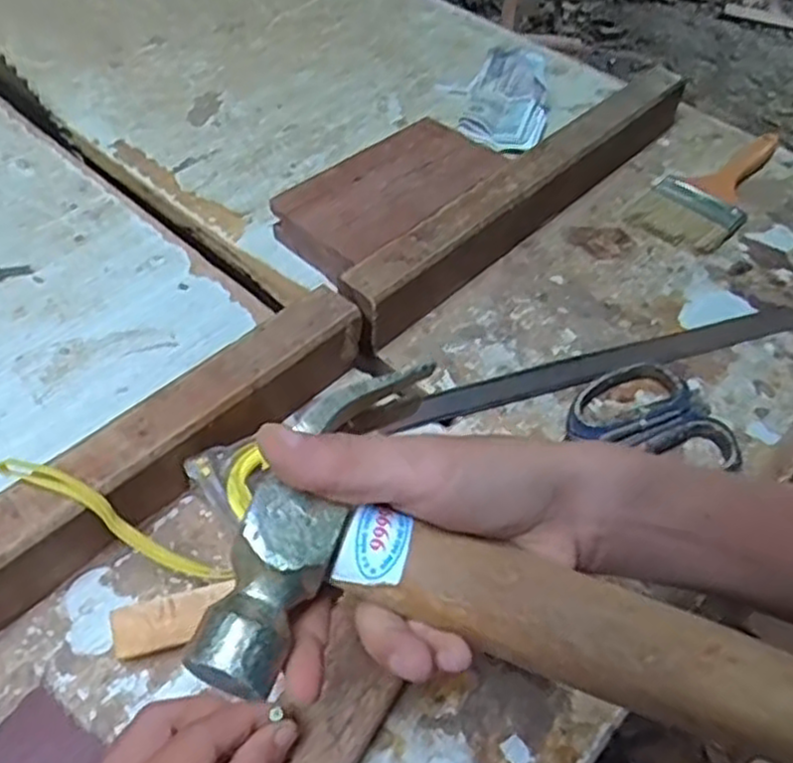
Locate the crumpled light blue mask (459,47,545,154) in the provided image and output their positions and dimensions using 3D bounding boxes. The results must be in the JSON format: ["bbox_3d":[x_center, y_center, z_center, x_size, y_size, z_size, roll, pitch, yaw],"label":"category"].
[{"bbox_3d":[0.095,-0.241,0.642,0.071,0.051,0.093,10,50,4],"label":"crumpled light blue mask"}]

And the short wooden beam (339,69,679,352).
[{"bbox_3d":[0.109,-0.149,0.565,0.039,0.051,0.390,35,56,23],"label":"short wooden beam"}]

